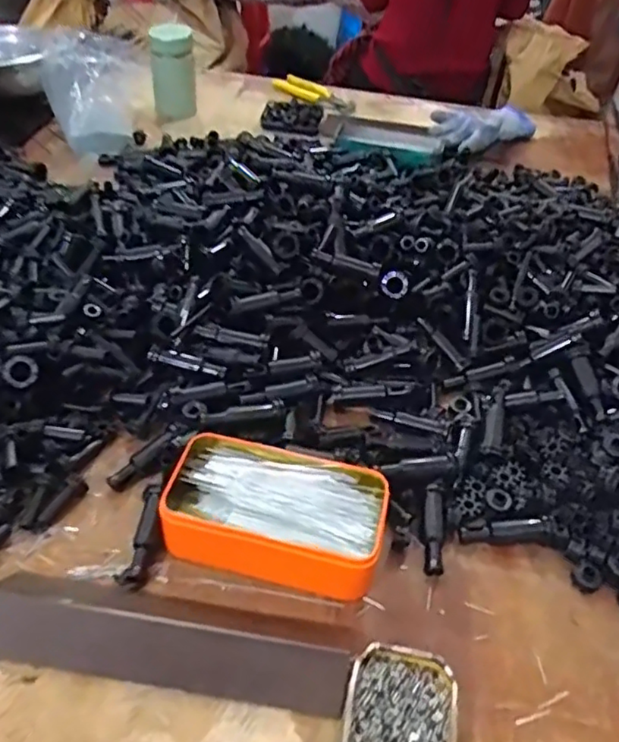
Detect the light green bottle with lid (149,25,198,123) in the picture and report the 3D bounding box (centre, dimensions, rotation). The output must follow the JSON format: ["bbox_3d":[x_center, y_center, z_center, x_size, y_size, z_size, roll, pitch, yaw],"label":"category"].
[{"bbox_3d":[-0.210,-0.461,0.941,0.063,0.134,0.056,-3,45,-9],"label":"light green bottle with lid"}]

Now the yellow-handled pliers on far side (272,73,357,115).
[{"bbox_3d":[0.014,-0.483,1.051,0.159,0.021,0.053,27,48,20],"label":"yellow-handled pliers on far side"}]

